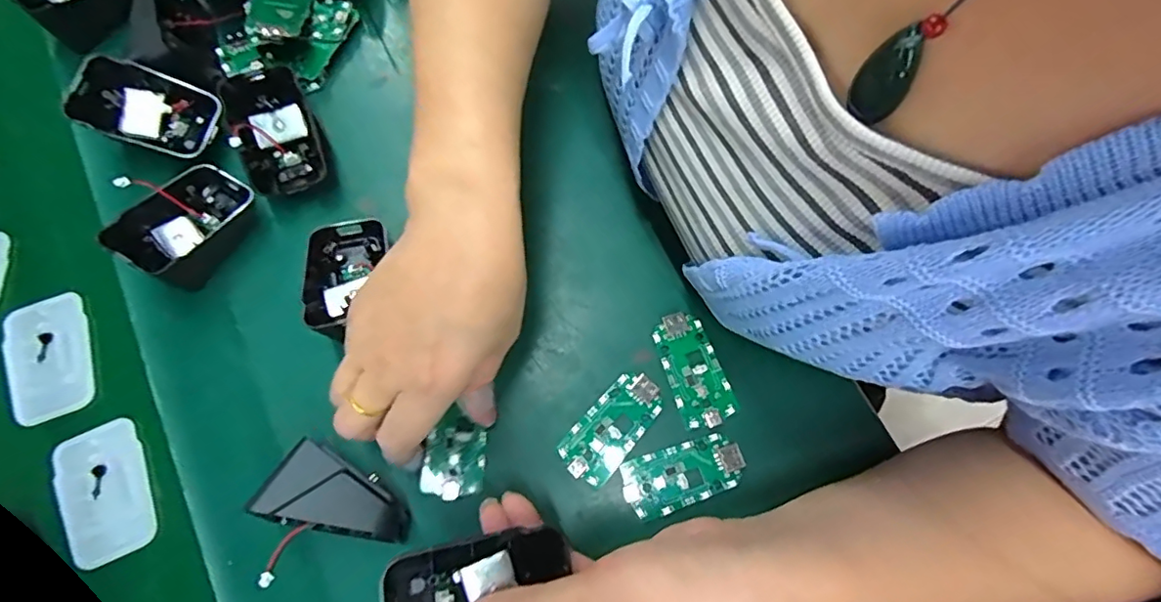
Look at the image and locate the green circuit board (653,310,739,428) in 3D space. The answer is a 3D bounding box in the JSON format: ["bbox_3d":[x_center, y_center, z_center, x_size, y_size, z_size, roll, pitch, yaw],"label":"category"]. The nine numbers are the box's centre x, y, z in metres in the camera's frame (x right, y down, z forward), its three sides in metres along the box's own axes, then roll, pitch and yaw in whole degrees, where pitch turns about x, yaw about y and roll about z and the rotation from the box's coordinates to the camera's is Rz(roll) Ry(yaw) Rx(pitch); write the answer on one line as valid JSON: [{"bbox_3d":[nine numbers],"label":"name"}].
[{"bbox_3d":[0.062,0.037,0.302,0.032,0.004,0.063,-21,76,-6],"label":"green circuit board"}]

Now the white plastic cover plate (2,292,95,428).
[{"bbox_3d":[-0.299,0.032,0.307,0.039,0.009,0.070,-21,76,-6],"label":"white plastic cover plate"}]

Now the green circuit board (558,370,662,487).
[{"bbox_3d":[0.017,0.067,0.294,0.031,0.004,0.062,41,78,10],"label":"green circuit board"}]

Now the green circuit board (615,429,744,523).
[{"bbox_3d":[0.054,0.091,0.287,0.063,0.004,0.030,-19,76,-6],"label":"green circuit board"}]

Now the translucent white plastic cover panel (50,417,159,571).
[{"bbox_3d":[-0.251,0.100,0.289,0.042,0.004,0.070,-25,76,-7],"label":"translucent white plastic cover panel"}]

